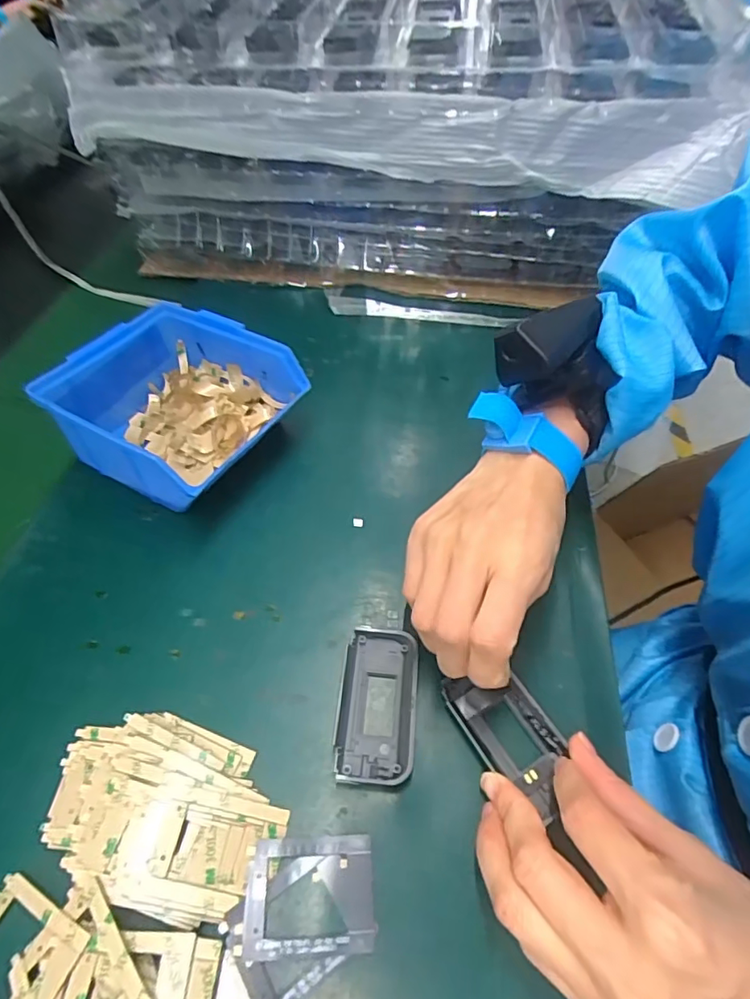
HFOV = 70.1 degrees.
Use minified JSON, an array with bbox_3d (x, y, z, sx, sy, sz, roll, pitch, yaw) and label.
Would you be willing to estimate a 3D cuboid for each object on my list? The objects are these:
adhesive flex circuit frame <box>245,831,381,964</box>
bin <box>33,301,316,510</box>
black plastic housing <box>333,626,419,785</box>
[{"bbox_3d":[-0.026,0.164,0.223,0.052,0.004,0.040,1,49,-9],"label":"adhesive flex circuit frame"},{"bbox_3d":[-0.137,-0.066,0.373,0.136,0.066,0.126,28,54,20],"label":"bin"},{"bbox_3d":[0.001,0.102,0.272,0.039,0.009,0.077,5,50,2],"label":"black plastic housing"}]

